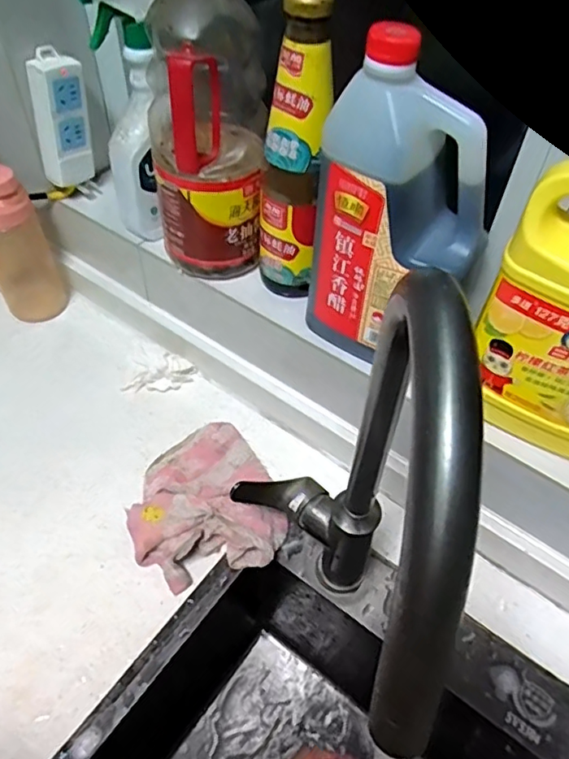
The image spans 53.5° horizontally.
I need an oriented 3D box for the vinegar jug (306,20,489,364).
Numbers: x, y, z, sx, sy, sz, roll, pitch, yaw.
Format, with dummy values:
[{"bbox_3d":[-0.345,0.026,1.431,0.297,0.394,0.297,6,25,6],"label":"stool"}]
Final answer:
[{"bbox_3d":[0.088,-0.122,0.462,0.087,0.246,0.123,-36,58,-25],"label":"vinegar jug"}]

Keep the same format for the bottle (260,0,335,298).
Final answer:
[{"bbox_3d":[0.007,-0.189,0.512,0.063,0.263,0.055,-3,50,-1],"label":"bottle"}]

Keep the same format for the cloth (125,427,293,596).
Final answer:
[{"bbox_3d":[-0.086,0.116,0.579,0.146,0.044,0.166,-14,54,-14],"label":"cloth"}]

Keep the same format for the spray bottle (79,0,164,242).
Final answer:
[{"bbox_3d":[-0.156,-0.265,0.578,0.066,0.232,0.072,-2,50,0],"label":"spray bottle"}]

